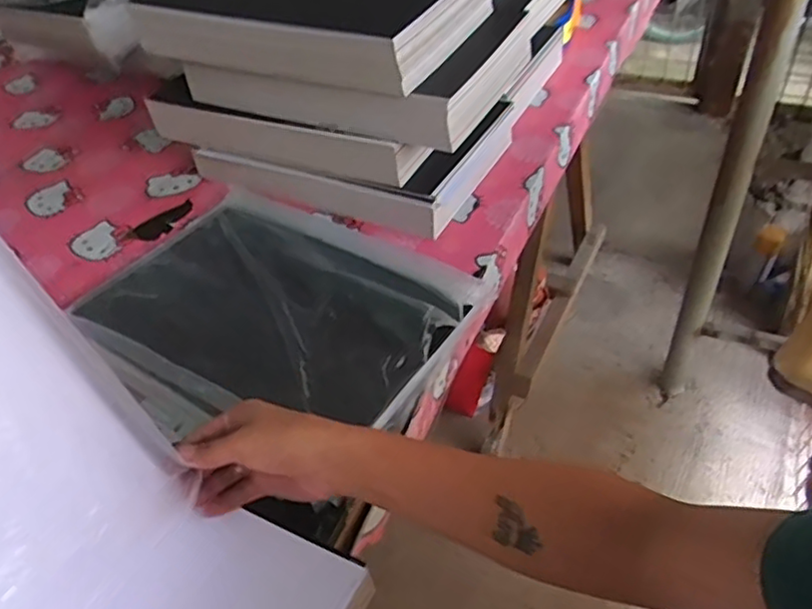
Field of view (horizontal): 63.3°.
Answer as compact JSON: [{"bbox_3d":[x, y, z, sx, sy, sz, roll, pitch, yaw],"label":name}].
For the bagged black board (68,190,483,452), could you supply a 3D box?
[{"bbox_3d":[-0.152,0.001,0.706,0.383,0.029,0.299,25,50,28],"label":"bagged black board"}]

